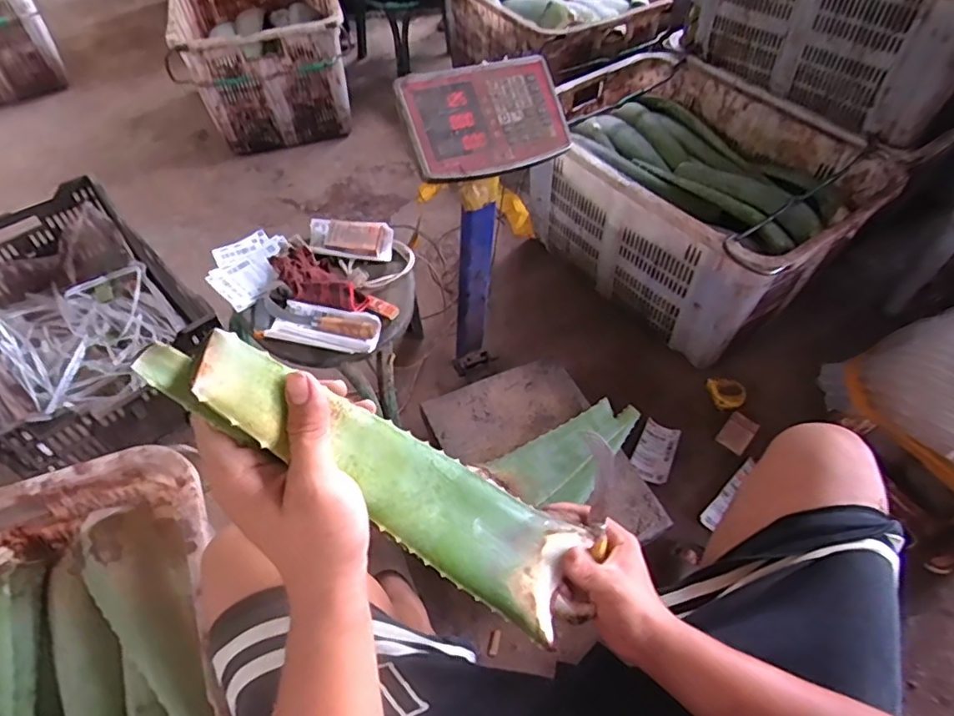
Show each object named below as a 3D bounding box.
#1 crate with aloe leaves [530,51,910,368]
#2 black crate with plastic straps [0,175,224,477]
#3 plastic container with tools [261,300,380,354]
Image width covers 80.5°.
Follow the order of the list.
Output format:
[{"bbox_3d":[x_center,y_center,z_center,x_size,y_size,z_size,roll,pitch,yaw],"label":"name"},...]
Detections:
[{"bbox_3d":[0.504,-0.387,1.350,0.554,0.317,0.690,-35,60,-23],"label":"crate with aloe leaves"},{"bbox_3d":[-0.825,-0.079,1.159,0.390,0.213,0.605,-37,61,-24],"label":"black crate with plastic straps"},{"bbox_3d":[-0.228,-0.046,0.854,0.157,0.034,0.080,7,54,6],"label":"plastic container with tools"}]

